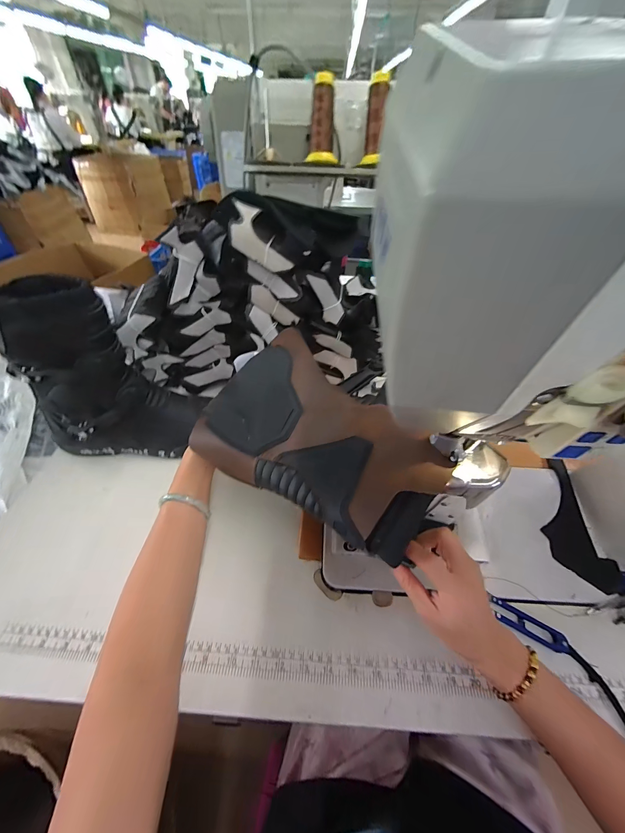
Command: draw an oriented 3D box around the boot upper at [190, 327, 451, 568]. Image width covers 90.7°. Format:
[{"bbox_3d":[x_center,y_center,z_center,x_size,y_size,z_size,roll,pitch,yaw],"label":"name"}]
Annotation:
[{"bbox_3d":[0.013,0.010,0.339,0.259,0.068,0.188,27,51,22],"label":"boot upper"}]

